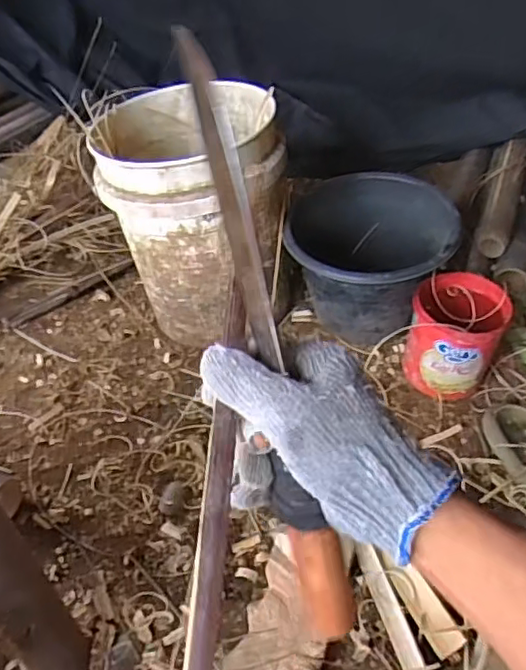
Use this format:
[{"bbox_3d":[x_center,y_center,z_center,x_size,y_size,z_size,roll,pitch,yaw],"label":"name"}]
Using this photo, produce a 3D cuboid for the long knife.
[{"bbox_3d":[0.004,0.018,0.329,0.026,0.334,0.039,-16,15,-12],"label":"long knife"}]

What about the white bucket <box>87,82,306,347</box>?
[{"bbox_3d":[-0.098,-0.206,1.050,0.304,0.362,0.293,-2,45,2],"label":"white bucket"}]

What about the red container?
[{"bbox_3d":[0.303,0.005,0.959,0.134,0.151,0.136,-2,45,2],"label":"red container"}]

